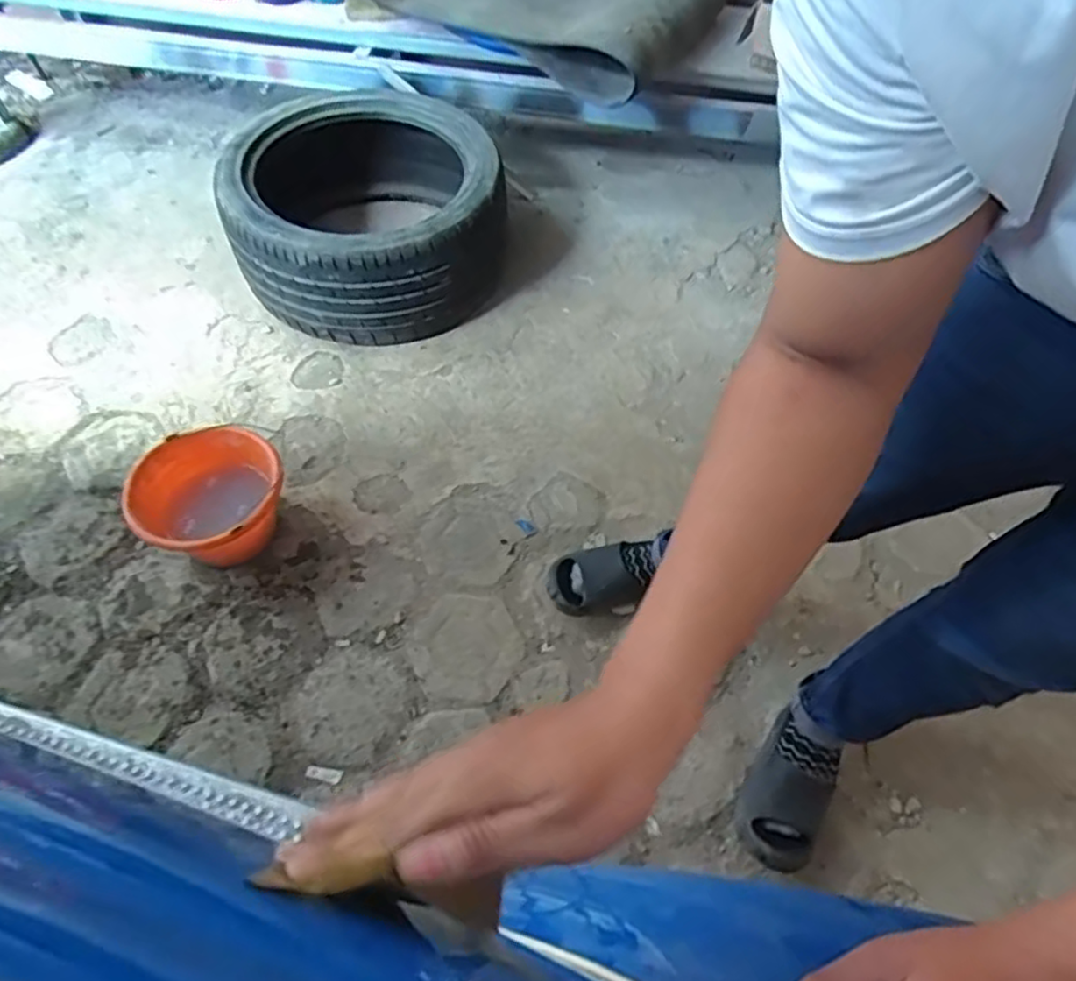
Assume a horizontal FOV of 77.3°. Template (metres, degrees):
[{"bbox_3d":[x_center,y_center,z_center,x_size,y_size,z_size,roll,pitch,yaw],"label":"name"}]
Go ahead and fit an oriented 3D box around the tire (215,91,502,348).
[{"bbox_3d":[-0.387,-0.641,1.577,0.598,0.298,0.586,-7,56,-5],"label":"tire"}]

